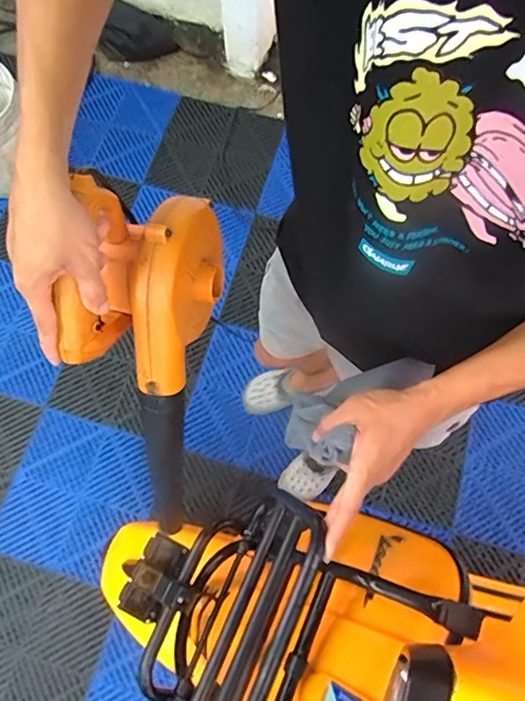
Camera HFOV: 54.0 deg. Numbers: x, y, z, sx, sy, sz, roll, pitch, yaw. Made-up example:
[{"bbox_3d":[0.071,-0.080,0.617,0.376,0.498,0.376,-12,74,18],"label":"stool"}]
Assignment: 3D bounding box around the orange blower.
[{"bbox_3d":[-0.111,0.013,0.523,0.136,0.130,0.333,1,97,-1],"label":"orange blower"}]

